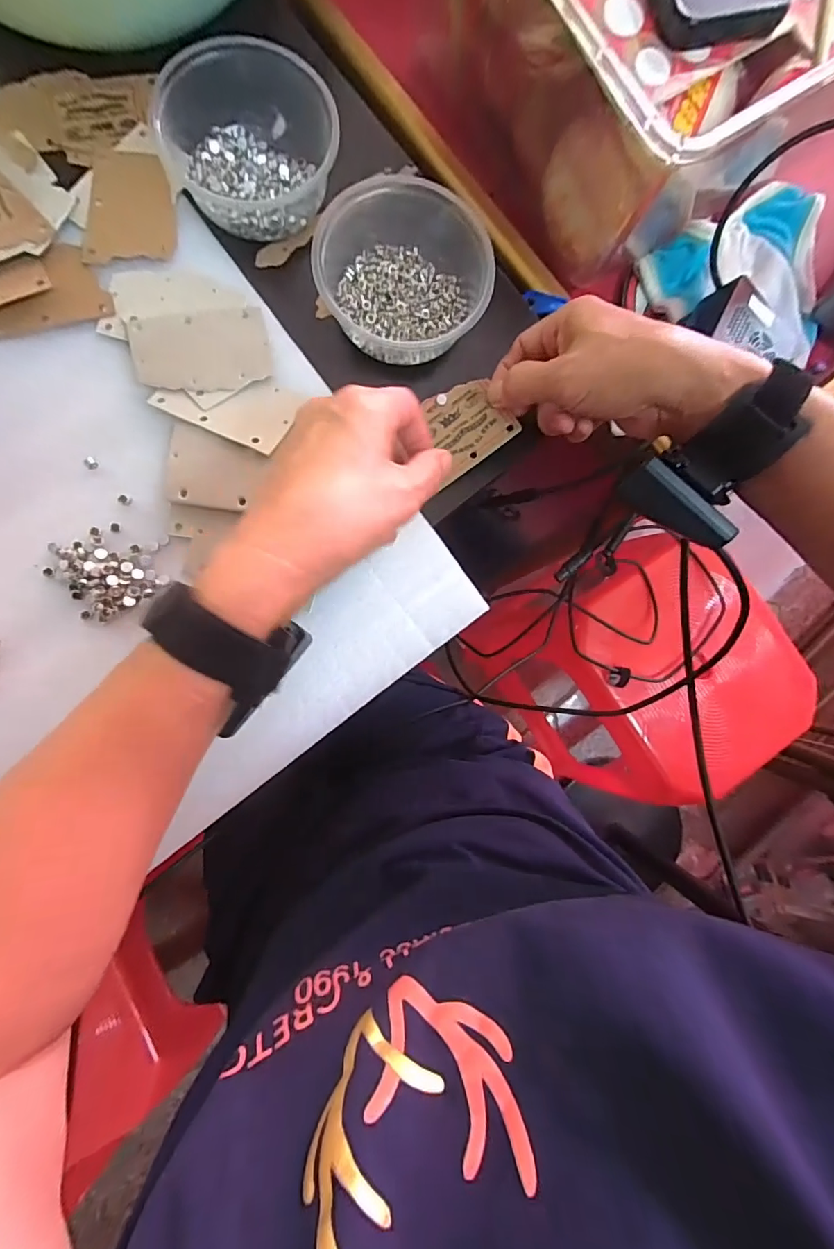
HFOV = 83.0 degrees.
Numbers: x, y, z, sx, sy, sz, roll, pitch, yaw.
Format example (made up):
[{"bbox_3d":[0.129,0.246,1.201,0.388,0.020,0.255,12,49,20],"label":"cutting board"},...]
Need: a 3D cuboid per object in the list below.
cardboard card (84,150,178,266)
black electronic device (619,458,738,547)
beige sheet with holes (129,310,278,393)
[{"bbox_3d":[-0.188,-0.277,0.313,0.054,0.004,0.084,1,84,-8],"label":"cardboard card"},{"bbox_3d":[0.154,-0.069,0.281,0.064,0.037,0.012,41,84,-2],"label":"black electronic device"},{"bbox_3d":[-0.138,-0.176,0.305,0.083,0.004,0.053,-11,83,-8],"label":"beige sheet with holes"}]

